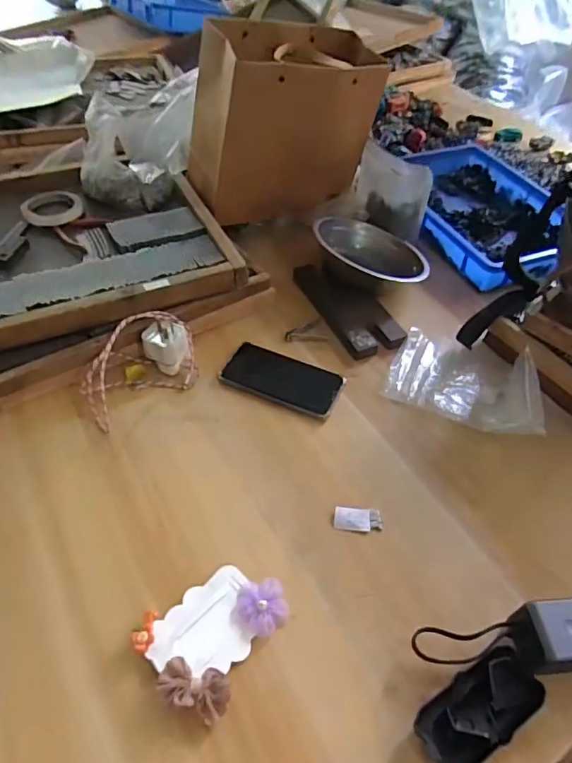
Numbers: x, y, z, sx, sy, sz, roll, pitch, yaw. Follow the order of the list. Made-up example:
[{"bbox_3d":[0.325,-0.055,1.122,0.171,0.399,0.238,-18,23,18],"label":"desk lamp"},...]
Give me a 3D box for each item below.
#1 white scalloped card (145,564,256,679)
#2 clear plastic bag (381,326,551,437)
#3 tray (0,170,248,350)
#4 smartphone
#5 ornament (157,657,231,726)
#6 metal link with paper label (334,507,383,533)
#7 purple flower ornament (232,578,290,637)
[{"bbox_3d":[-0.068,0.222,0.449,0.076,0.005,0.103,35,51,22],"label":"white scalloped card"},{"bbox_3d":[0.237,-0.007,0.654,0.192,0.043,0.144,15,46,16],"label":"clear plastic bag"},{"bbox_3d":[-0.317,-0.227,0.744,0.403,0.038,0.415,-18,53,-18],"label":"tray"},{"bbox_3d":[-0.005,-0.004,0.658,0.155,0.011,0.081,20,51,14],"label":"smartphone"},{"bbox_3d":[-0.075,0.254,0.413,0.060,0.020,0.035,23,52,16],"label":"ornament"},{"bbox_3d":[0.077,0.148,0.531,0.050,0.004,0.026,4,49,1],"label":"metal link with paper label"},{"bbox_3d":[-0.024,0.210,0.461,0.049,0.012,0.046,1,49,-2],"label":"purple flower ornament"}]

